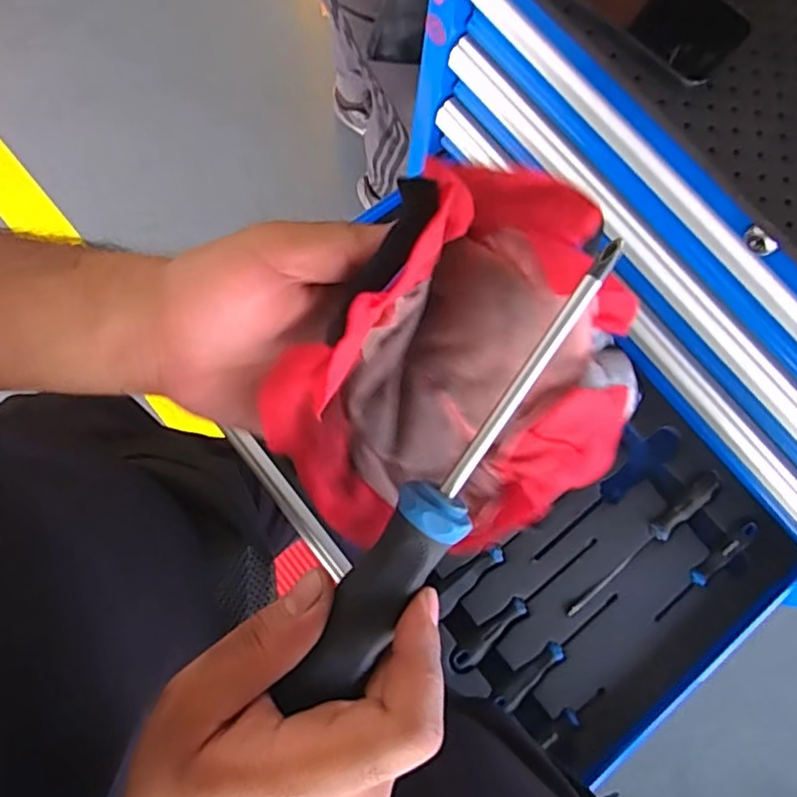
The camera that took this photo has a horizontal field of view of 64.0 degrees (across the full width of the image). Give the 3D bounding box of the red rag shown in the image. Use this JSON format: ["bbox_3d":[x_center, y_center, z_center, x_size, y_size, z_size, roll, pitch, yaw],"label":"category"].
[{"bbox_3d":[0.031,-0.012,0.241,0.118,0.075,0.150,32,78,7],"label":"red rag"}]

